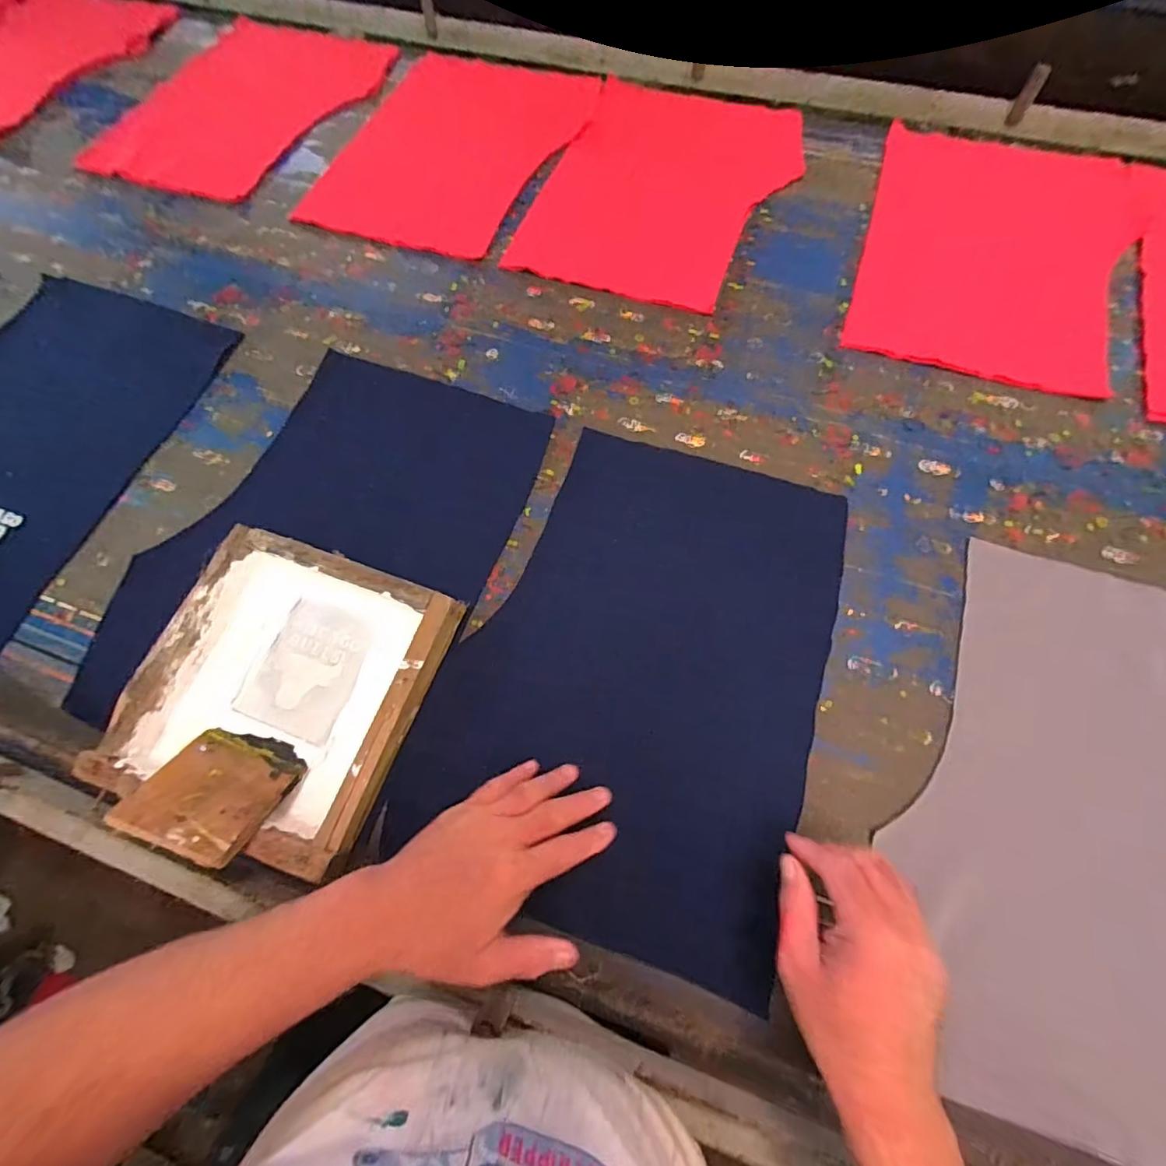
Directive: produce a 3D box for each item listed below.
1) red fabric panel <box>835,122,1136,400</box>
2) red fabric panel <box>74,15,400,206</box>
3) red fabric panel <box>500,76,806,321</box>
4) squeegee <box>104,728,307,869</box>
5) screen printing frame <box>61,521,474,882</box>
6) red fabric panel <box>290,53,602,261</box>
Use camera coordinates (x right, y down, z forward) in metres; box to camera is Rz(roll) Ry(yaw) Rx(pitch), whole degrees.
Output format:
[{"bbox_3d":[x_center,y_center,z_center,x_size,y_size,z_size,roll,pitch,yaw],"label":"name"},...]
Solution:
[{"bbox_3d":[0.563,-0.460,0.705,0.327,0.013,0.468,19,72,9],"label":"red fabric panel"},{"bbox_3d":[-0.553,-0.791,0.842,0.315,0.043,0.426,20,72,9],"label":"red fabric panel"},{"bbox_3d":[0.122,-0.587,0.763,0.324,0.008,0.448,19,72,9],"label":"red fabric panel"},{"bbox_3d":[-0.308,0.173,0.438,0.101,0.013,0.106,17,34,6],"label":"squeegee"},{"bbox_3d":[-0.278,0.097,0.495,0.242,0.057,0.253,19,72,9],"label":"screen printing frame"},{"bbox_3d":[-0.201,-0.685,0.820,0.320,0.013,0.465,21,71,8],"label":"red fabric panel"}]

